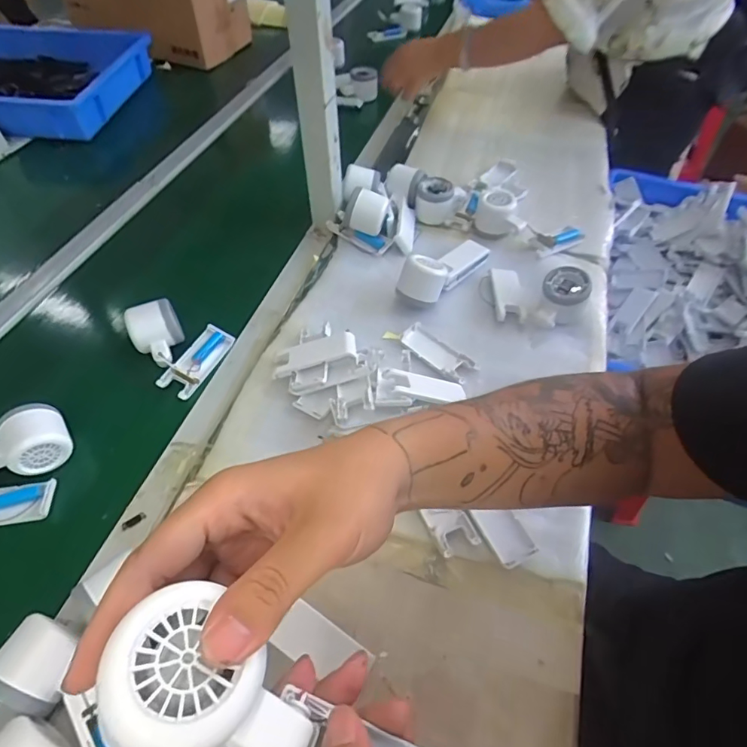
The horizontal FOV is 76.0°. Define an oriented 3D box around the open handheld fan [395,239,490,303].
[{"bbox_3d":[0.098,-0.153,0.661,0.055,0.053,0.158,35,60,24],"label":"open handheld fan"}]

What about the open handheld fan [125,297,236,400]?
[{"bbox_3d":[-0.247,-0.038,0.585,0.100,0.061,0.100,19,54,14],"label":"open handheld fan"}]

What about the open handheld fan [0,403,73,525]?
[{"bbox_3d":[-0.364,0.105,0.483,0.086,0.060,0.135,31,58,22],"label":"open handheld fan"}]

